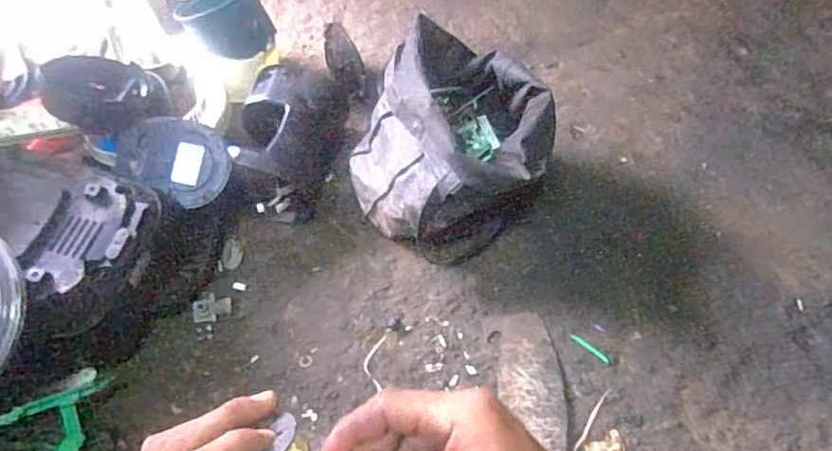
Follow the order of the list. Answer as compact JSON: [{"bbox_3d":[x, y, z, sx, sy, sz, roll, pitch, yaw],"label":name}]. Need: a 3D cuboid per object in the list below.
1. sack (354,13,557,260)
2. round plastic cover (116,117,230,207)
[{"bbox_3d":[0.046,-0.139,0.998,0.322,0.280,0.316,-10,56,-5],"label":"sack"},{"bbox_3d":[-0.402,-0.116,0.951,0.191,0.023,0.126,27,84,3],"label":"round plastic cover"}]

